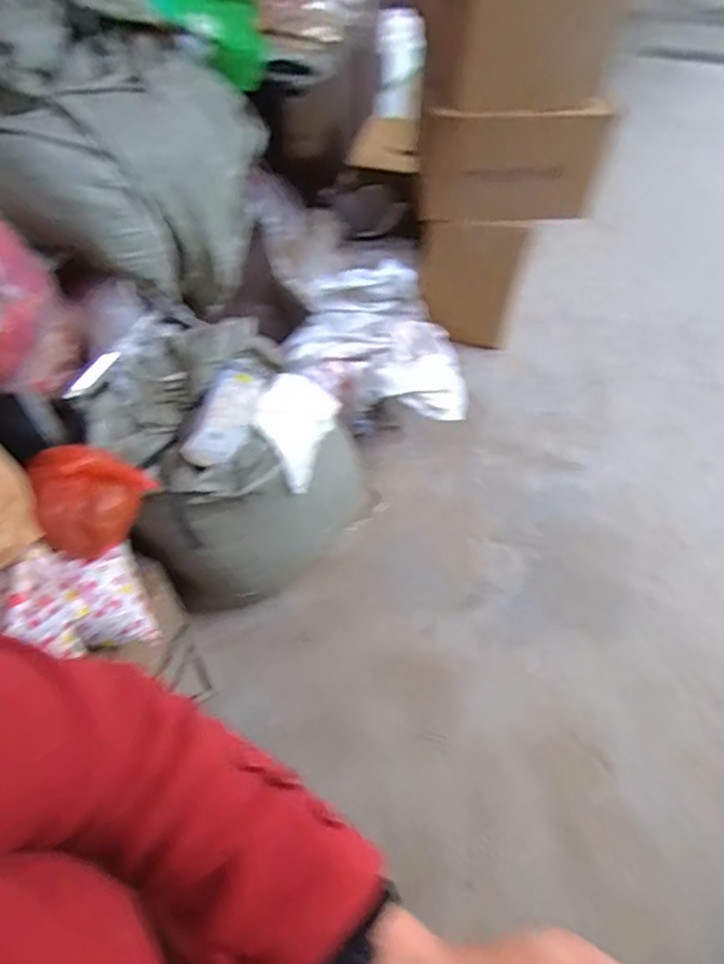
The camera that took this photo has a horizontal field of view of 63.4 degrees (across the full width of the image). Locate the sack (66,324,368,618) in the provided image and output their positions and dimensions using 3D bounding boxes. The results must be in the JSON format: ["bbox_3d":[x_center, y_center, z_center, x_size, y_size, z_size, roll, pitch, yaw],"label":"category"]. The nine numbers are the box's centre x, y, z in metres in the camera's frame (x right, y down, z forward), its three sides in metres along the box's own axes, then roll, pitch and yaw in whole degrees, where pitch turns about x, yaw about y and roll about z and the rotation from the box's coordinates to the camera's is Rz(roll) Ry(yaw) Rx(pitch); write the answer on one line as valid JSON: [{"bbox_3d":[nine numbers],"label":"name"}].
[{"bbox_3d":[-0.320,-0.039,1.351,0.474,0.492,0.463,-37,63,-24],"label":"sack"}]

